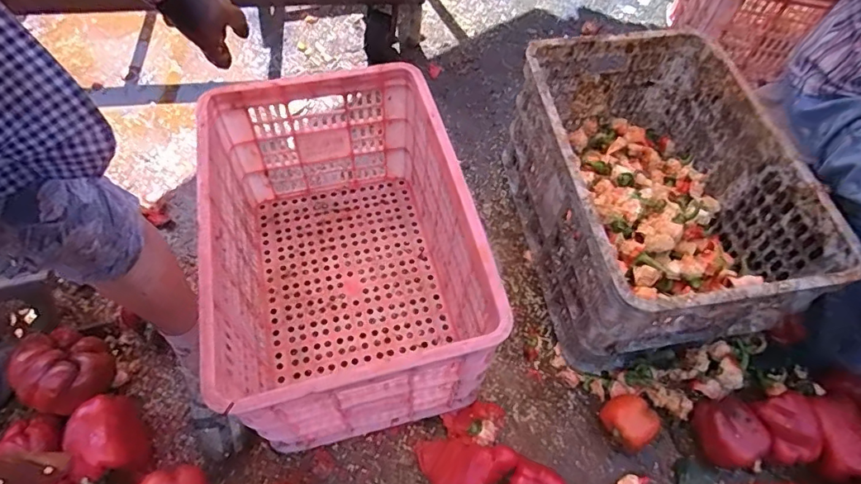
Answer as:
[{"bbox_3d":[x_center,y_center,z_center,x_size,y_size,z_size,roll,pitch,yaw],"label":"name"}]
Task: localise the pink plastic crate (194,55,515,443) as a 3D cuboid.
[{"bbox_3d":[-0.133,0.010,0.786,0.360,0.289,0.519,-9,60,-8],"label":"pink plastic crate"}]

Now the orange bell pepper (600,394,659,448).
[{"bbox_3d":[0.311,0.280,0.774,0.072,0.061,0.077,-28,65,-18],"label":"orange bell pepper"}]

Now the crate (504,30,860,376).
[{"bbox_3d":[0.368,-0.085,0.870,0.349,0.267,0.526,-7,60,-7],"label":"crate"}]

